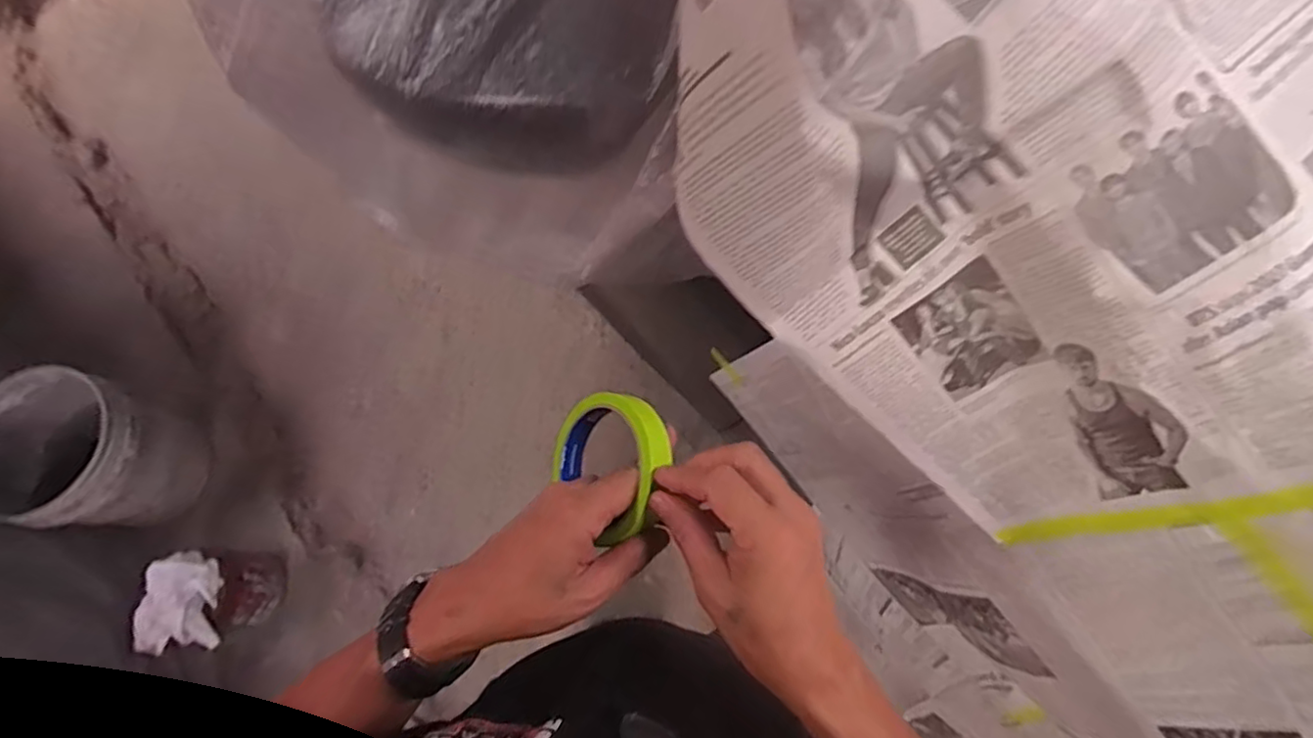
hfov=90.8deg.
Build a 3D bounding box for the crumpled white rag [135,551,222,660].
[{"bbox_3d":[-0.823,0.406,1.119,0.099,0.089,0.169,6,71,4],"label":"crumpled white rag"}]

